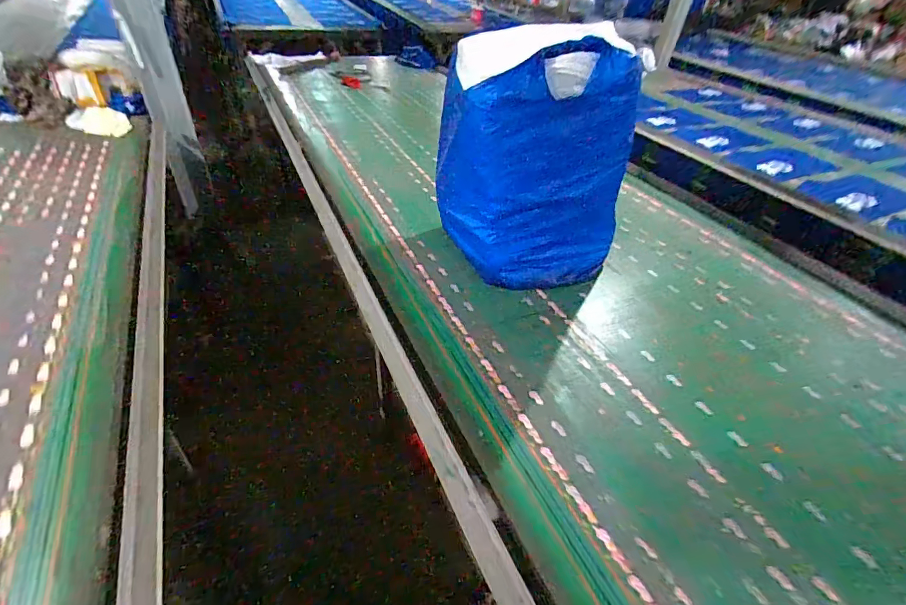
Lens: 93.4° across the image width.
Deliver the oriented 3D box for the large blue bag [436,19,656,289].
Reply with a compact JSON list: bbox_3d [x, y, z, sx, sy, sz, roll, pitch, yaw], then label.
[{"bbox_3d":[0.198,-0.358,1.076,0.334,0.522,0.410,-17,45,-25],"label":"large blue bag"}]

